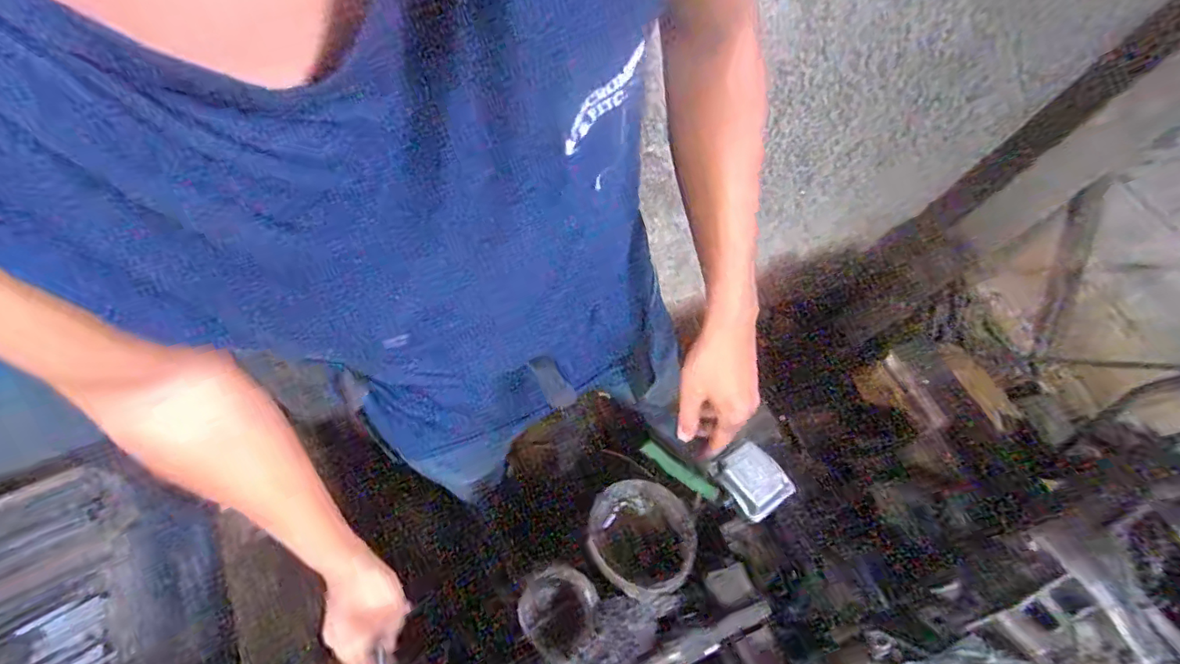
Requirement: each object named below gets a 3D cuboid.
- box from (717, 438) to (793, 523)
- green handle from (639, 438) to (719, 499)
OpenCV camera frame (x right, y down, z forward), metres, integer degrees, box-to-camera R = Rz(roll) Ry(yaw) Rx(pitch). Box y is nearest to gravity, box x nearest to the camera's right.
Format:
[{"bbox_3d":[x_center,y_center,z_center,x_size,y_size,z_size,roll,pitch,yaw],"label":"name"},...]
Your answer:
[{"bbox_3d":[0.202,0.186,0.681,0.072,0.037,0.088,-29,67,-17],"label":"box"},{"bbox_3d":[0.113,0.176,0.688,0.107,0.016,0.022,34,65,14],"label":"green handle"}]

